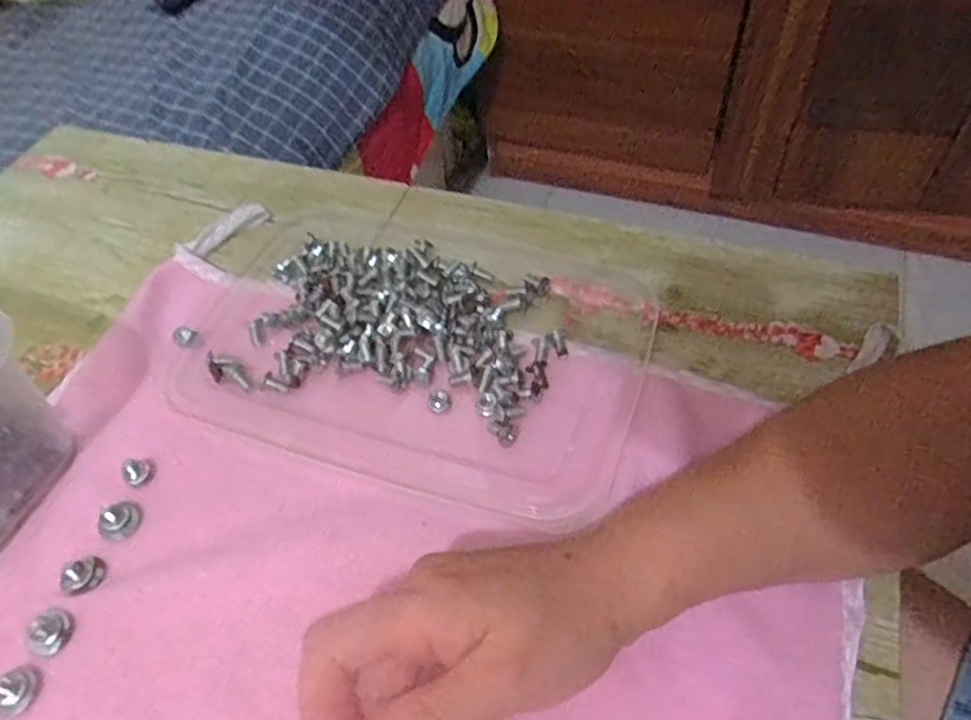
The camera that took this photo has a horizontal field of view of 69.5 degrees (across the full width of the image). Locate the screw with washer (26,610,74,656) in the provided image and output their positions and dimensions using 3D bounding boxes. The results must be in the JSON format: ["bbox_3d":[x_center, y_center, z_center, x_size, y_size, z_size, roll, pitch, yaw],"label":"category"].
[{"bbox_3d":[-0.178,0.111,0.286,0.017,0.008,0.015,-29,58,-15],"label":"screw with washer"}]

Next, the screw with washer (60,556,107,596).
[{"bbox_3d":[-0.174,0.092,0.300,0.017,0.006,0.016,-2,55,3],"label":"screw with washer"}]

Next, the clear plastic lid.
[{"bbox_3d":[-0.037,-0.017,0.366,0.232,0.012,0.165,15,57,14],"label":"clear plastic lid"}]

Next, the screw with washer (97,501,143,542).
[{"bbox_3d":[-0.164,0.071,0.314,0.016,0.008,0.018,17,58,16],"label":"screw with washer"}]

